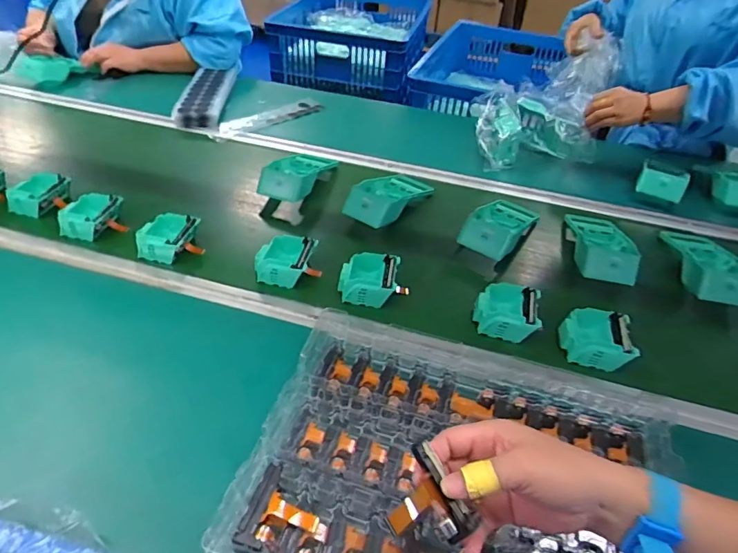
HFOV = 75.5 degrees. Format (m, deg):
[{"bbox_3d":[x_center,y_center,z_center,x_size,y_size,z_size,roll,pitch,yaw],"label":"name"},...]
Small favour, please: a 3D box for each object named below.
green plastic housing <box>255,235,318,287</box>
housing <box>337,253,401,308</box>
[{"bbox_3d":[-0.124,-0.027,0.704,0.081,0.034,0.080,12,43,11],"label":"green plastic housing"},{"bbox_3d":[0.001,0.004,0.685,0.088,0.038,0.081,8,43,7],"label":"housing"}]

